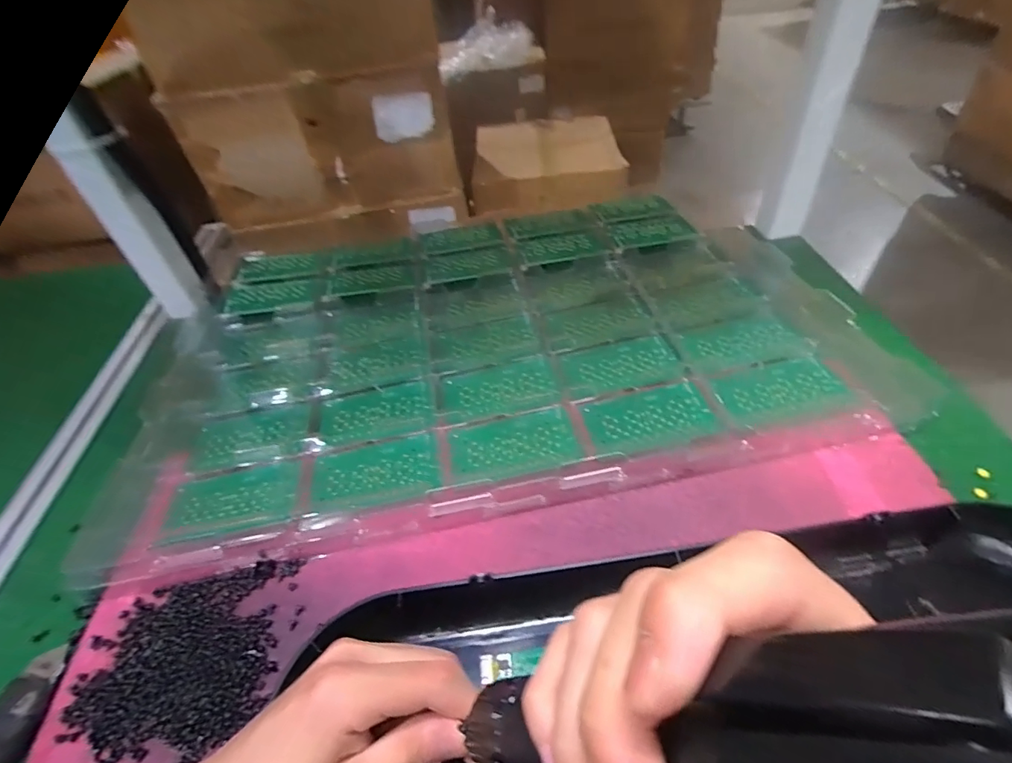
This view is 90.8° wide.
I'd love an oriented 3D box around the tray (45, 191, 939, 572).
[{"bbox_3d":[-0.007,-0.056,0.532,0.700,0.036,0.430,-9,46,-2],"label":"tray"}]

